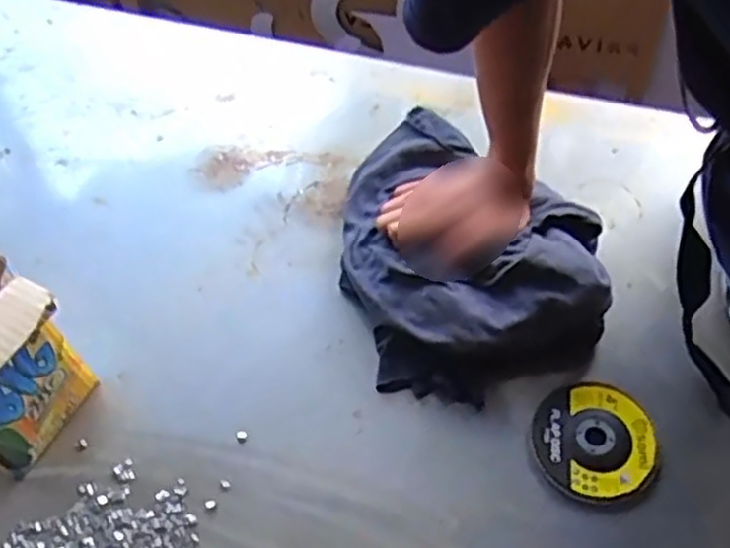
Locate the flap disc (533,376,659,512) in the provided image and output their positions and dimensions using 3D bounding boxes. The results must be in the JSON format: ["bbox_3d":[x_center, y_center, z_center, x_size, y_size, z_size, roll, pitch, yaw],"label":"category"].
[{"bbox_3d":[0.171,0.124,0.567,0.089,0.010,0.089,-3,55,4],"label":"flap disc"}]

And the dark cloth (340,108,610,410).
[{"bbox_3d":[0.088,-0.037,0.657,0.211,0.060,0.285,1,56,6],"label":"dark cloth"}]

